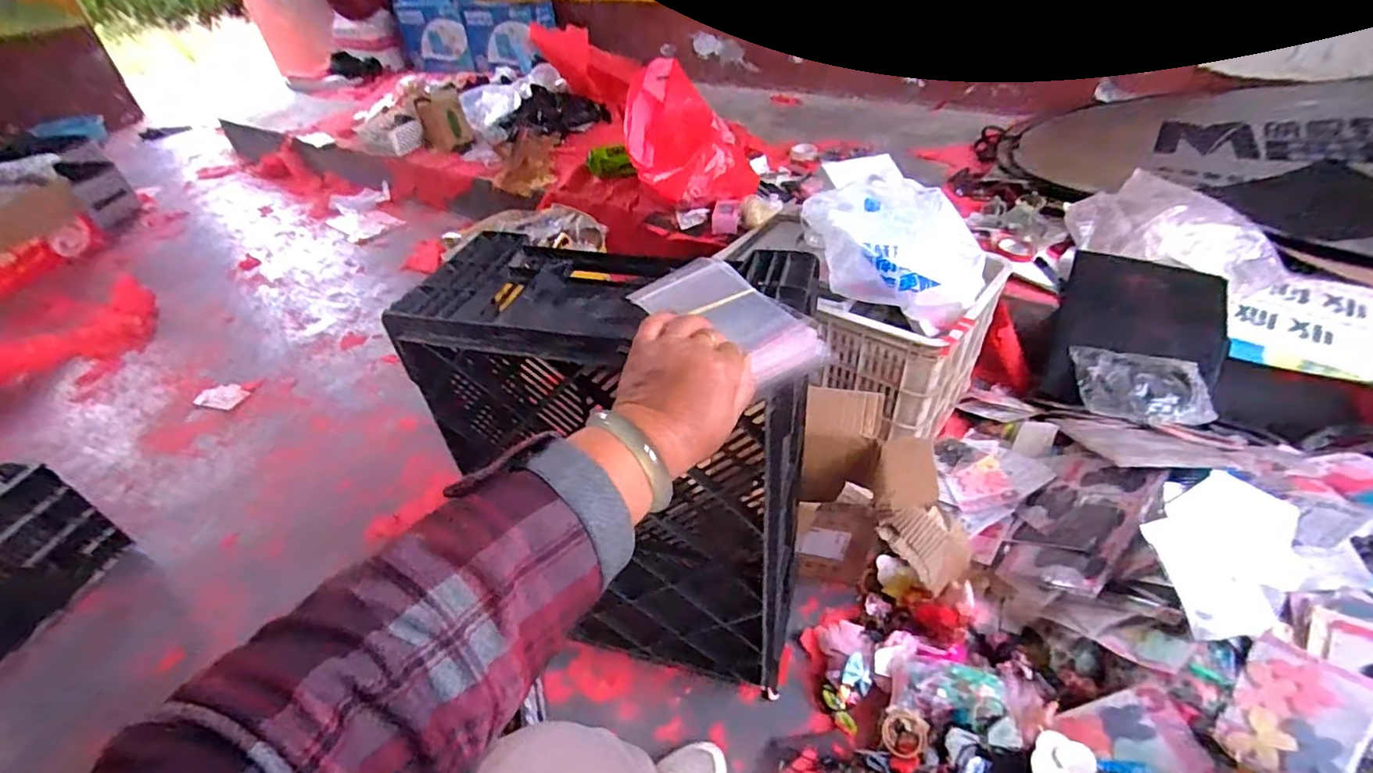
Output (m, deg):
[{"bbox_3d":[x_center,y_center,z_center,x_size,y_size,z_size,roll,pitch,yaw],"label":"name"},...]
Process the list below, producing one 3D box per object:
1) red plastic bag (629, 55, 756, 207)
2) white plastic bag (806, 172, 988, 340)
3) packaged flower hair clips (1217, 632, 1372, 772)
[{"bbox_3d":[0.023,-0.624,1.511,0.305,0.302,0.335,1,41,7],"label":"red plastic bag"},{"bbox_3d":[0.373,-0.243,1.038,0.305,0.179,0.263,-32,48,-28],"label":"white plastic bag"},{"bbox_3d":[0.647,0.349,0.618,0.141,0.017,0.099,-52,38,-9],"label":"packaged flower hair clips"}]

